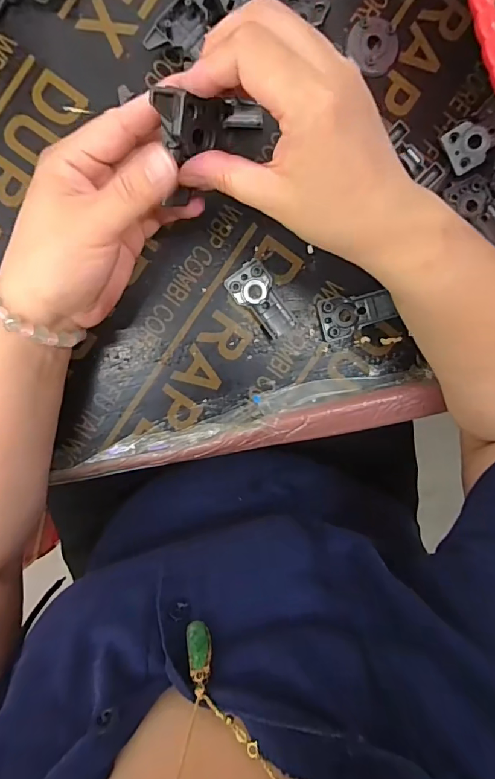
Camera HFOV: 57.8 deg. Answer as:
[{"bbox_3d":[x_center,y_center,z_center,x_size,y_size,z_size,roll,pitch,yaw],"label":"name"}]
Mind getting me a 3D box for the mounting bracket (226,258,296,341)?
[{"bbox_3d":[0.012,-0.068,0.350,0.033,0.011,0.060,-35,98,-1],"label":"mounting bracket"}]

